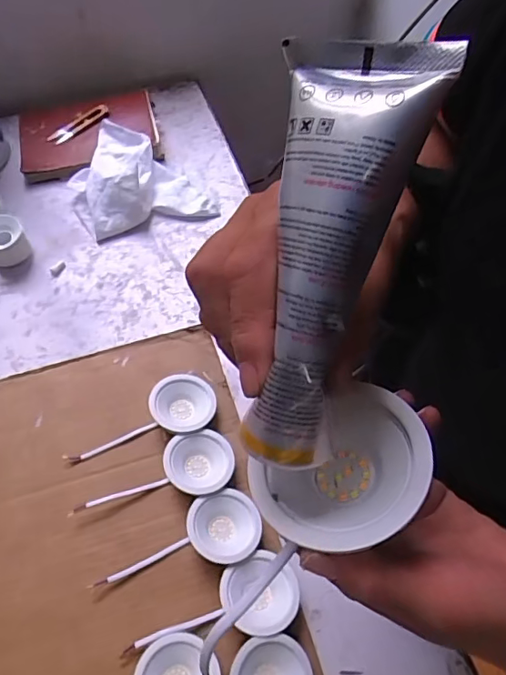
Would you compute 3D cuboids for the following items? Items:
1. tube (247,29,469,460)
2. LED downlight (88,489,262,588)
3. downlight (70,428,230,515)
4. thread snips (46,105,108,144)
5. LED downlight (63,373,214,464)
[{"bbox_3d":[0.023,-0.025,0.166,0.046,0.021,0.136,13,97,6],"label":"tube"},{"bbox_3d":[-0.072,0.196,0.510,0.157,0.035,0.067,-6,59,-6],"label":"LED downlight"},{"bbox_3d":[-0.103,0.140,0.542,0.163,0.037,0.067,-6,59,-5],"label":"downlight"},{"bbox_3d":[-0.277,-0.340,0.819,0.102,0.010,0.027,-32,63,1],"label":"thread snips"},{"bbox_3d":[-0.125,0.085,0.574,0.165,0.034,0.068,-9,59,-8],"label":"LED downlight"}]

